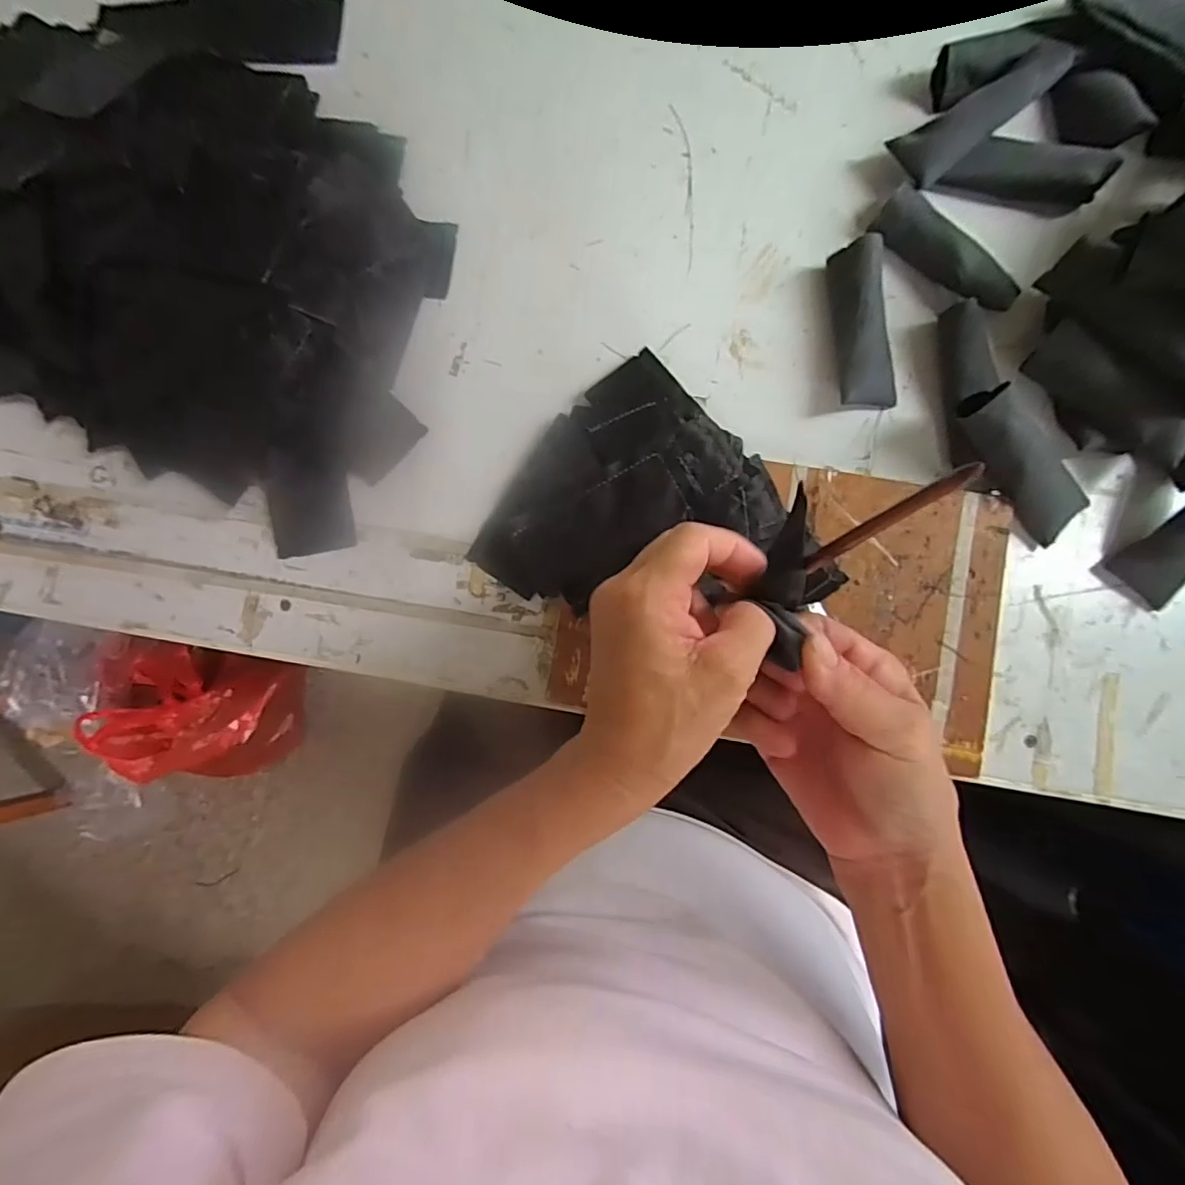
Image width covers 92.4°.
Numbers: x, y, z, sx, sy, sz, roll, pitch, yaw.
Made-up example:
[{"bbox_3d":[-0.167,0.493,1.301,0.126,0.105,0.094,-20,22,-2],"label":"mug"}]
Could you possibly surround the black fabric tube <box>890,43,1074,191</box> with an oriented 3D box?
[{"bbox_3d":[0.247,-0.305,0.362,0.102,0.013,0.036,-31,85,15],"label":"black fabric tube"}]

